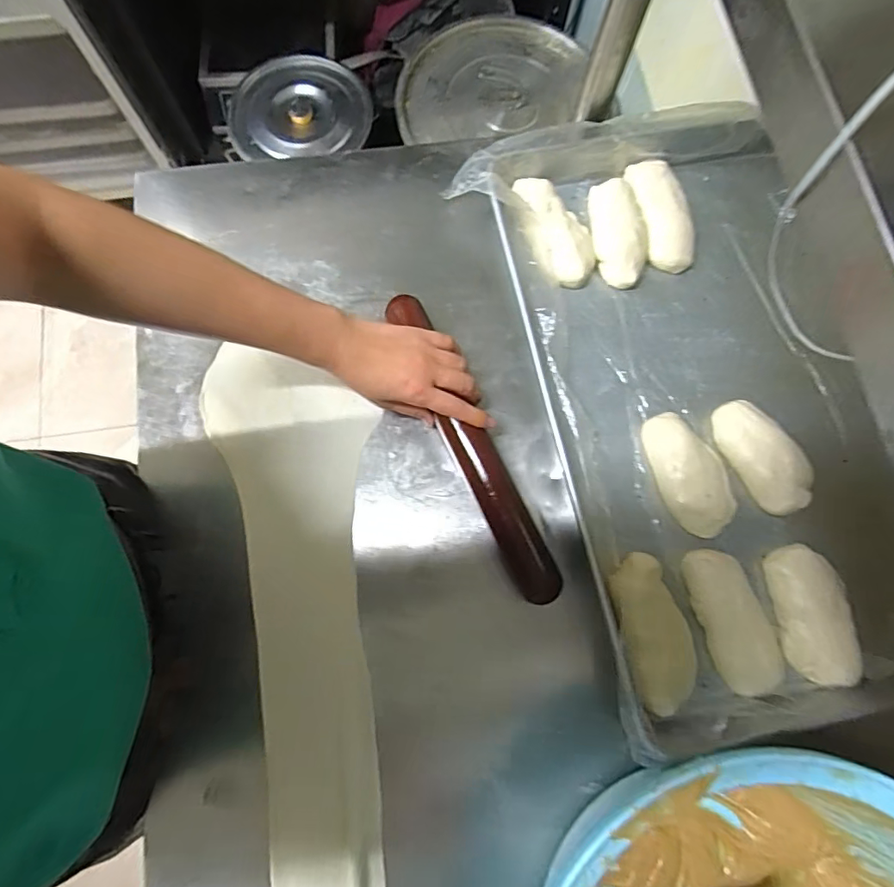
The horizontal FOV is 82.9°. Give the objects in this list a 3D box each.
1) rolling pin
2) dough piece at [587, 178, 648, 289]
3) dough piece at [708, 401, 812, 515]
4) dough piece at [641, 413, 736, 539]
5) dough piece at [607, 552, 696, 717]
[{"bbox_3d":[0.021,-0.001,0.488,0.038,0.032,0.321,-25,80,-6],"label":"rolling pin"},{"bbox_3d":[0.183,-0.229,0.546,0.059,0.033,0.127,-5,76,-2],"label":"dough piece"},{"bbox_3d":[0.307,0.012,0.494,0.053,0.028,0.114,-29,78,-7],"label":"dough piece"},{"bbox_3d":[0.237,0.027,0.490,0.063,0.026,0.121,-20,77,-5],"label":"dough piece"},{"bbox_3d":[0.185,0.166,0.454,0.060,0.028,0.127,-8,76,-2],"label":"dough piece"}]

